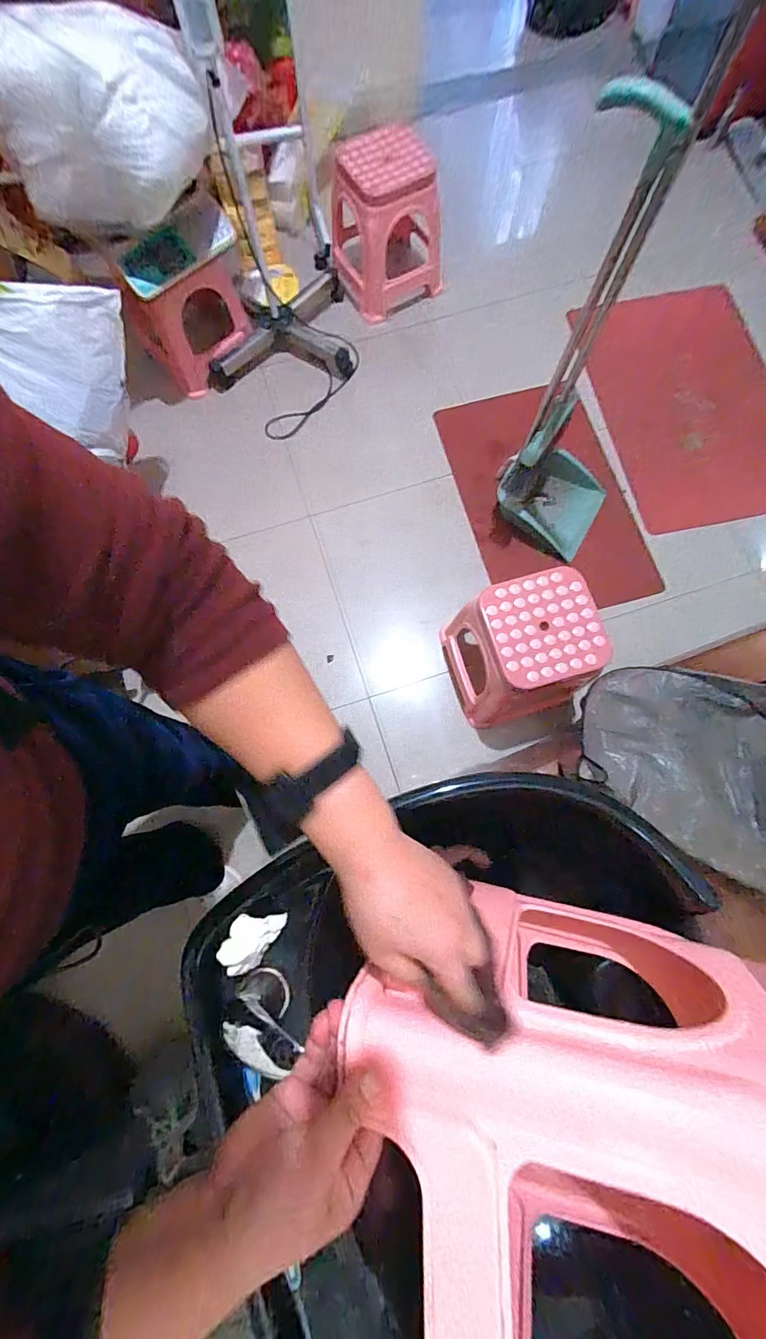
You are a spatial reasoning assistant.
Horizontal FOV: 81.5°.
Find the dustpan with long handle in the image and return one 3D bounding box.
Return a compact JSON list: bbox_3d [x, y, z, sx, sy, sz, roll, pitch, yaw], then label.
[{"bbox_3d":[0.496,-0.632,1.026,0.353,0.887,0.267,37,80,9],"label":"dustpan with long handle"}]

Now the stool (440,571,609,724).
[{"bbox_3d":[0.334,-0.037,1.098,0.268,0.316,0.278,-15,77,-2],"label":"stool"}]

